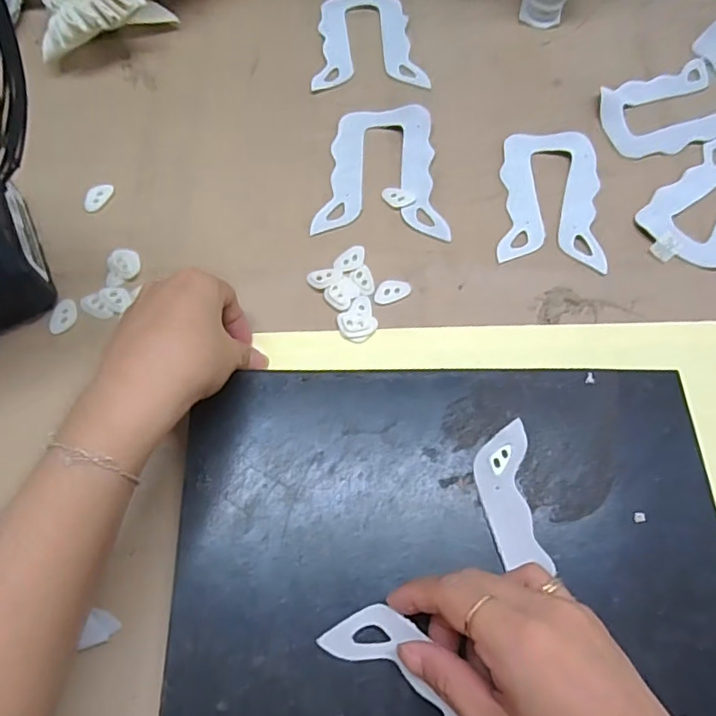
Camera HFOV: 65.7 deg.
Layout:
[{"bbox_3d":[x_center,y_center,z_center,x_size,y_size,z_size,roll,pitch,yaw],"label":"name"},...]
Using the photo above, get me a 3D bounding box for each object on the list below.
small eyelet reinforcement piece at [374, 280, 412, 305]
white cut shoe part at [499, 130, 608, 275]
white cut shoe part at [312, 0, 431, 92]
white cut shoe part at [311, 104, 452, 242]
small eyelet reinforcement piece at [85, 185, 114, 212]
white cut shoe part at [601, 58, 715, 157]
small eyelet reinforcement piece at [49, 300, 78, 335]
[{"bbox_3d":[0.023,-0.048,0.388,0.026,0.004,0.016,-27,69,-11],"label":"small eyelet reinforcement piece"},{"bbox_3d":[0.147,-0.123,0.420,0.073,0.005,0.124,8,67,3],"label":"white cut shoe part"},{"bbox_3d":[0.009,-0.288,0.496,0.093,0.005,0.124,-1,66,-1],"label":"white cut shoe part"},{"bbox_3d":[0.014,-0.145,0.427,0.096,0.013,0.120,-3,66,-1],"label":"white cut shoe part"},{"bbox_3d":[-0.198,-0.123,0.421,0.015,0.004,0.027,21,68,9],"label":"small eyelet reinforcement piece"},{"bbox_3d":[0.261,-0.202,0.456,0.122,0.007,0.094,-21,68,-9],"label":"white cut shoe part"},{"bbox_3d":[-0.203,-0.028,0.383,0.015,0.004,0.026,19,67,-7],"label":"small eyelet reinforcement piece"}]

